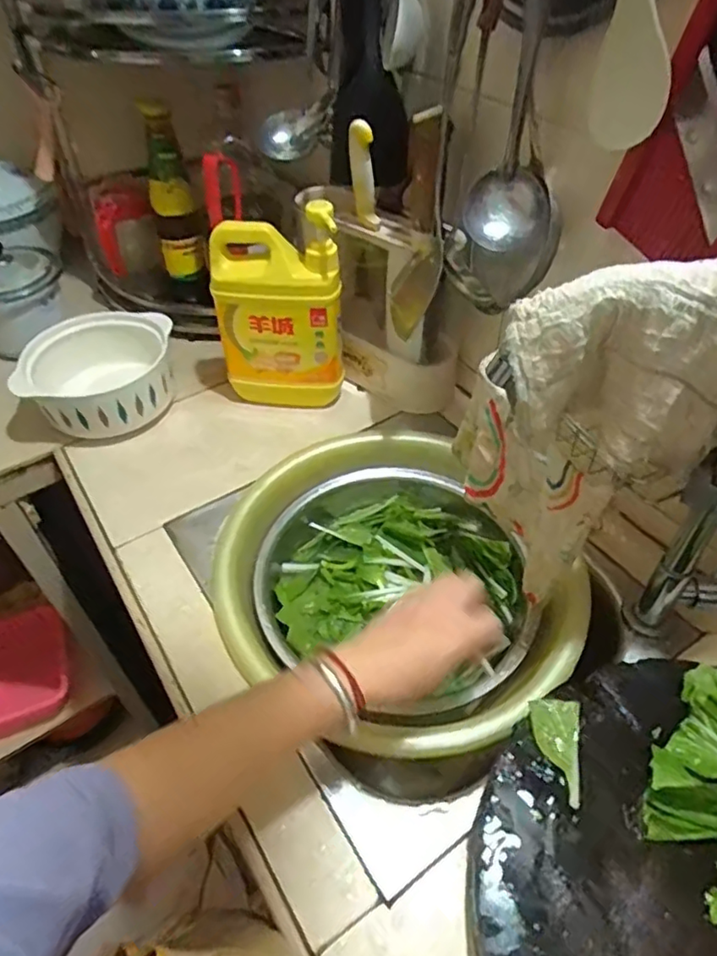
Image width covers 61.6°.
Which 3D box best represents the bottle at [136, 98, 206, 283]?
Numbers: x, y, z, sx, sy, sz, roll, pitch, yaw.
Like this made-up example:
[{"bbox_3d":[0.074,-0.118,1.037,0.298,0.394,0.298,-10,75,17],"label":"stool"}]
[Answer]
[{"bbox_3d":[-0.261,-0.389,0.846,0.059,0.243,0.052,-17,49,-14],"label":"bottle"}]

